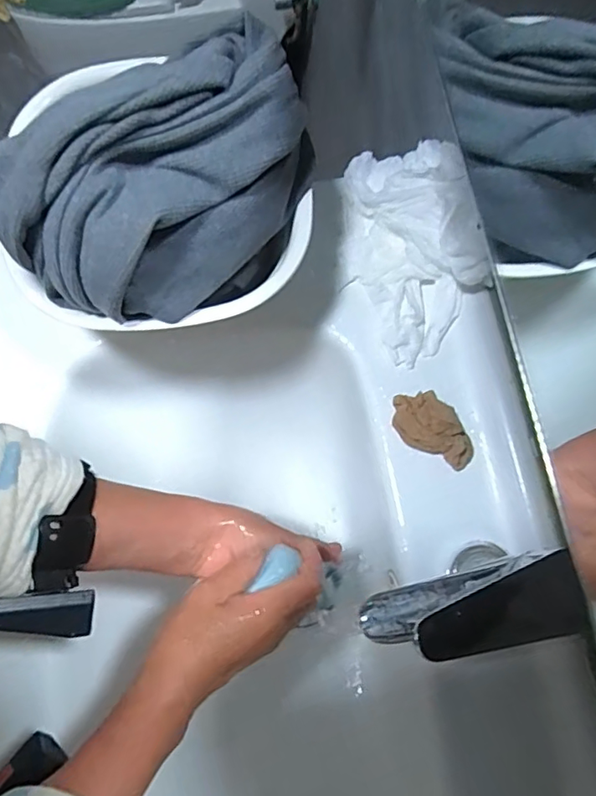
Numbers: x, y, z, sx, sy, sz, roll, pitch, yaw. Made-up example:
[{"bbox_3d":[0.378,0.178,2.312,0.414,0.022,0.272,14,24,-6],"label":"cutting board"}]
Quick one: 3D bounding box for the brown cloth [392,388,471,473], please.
[{"bbox_3d":[0.115,0.026,0.459,0.042,0.029,0.078,-41,78,-11],"label":"brown cloth"}]

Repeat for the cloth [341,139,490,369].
[{"bbox_3d":[0.111,-0.142,0.508,0.115,0.029,0.211,-14,78,27],"label":"cloth"}]

